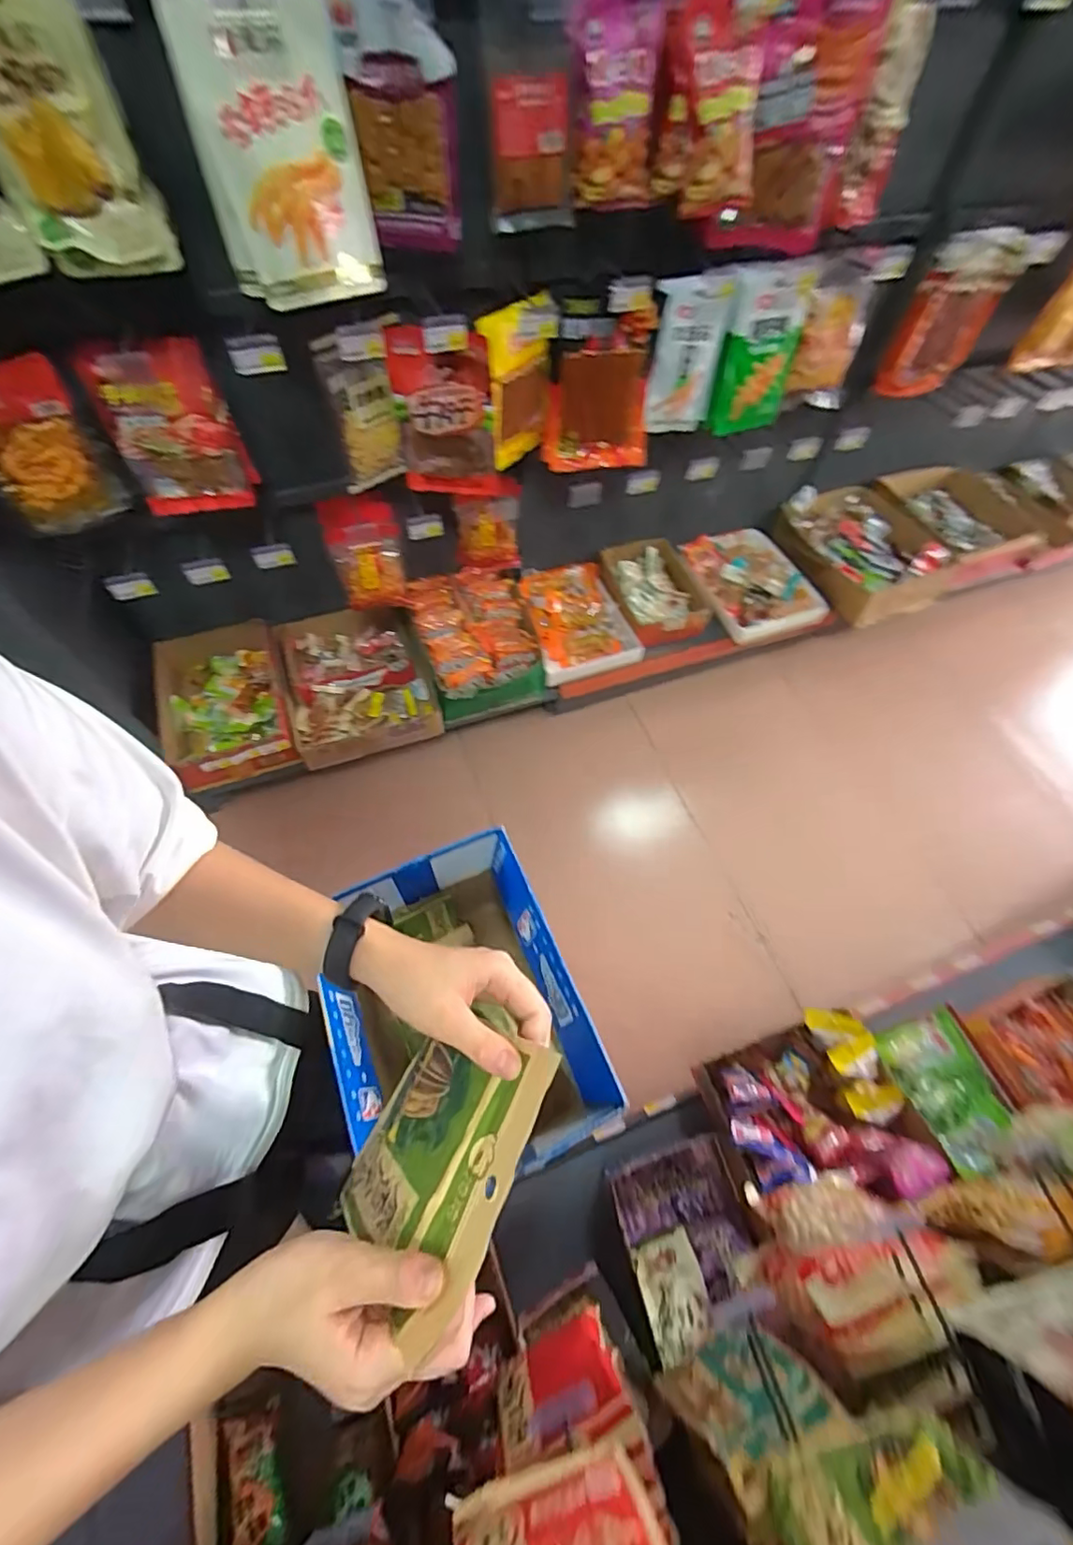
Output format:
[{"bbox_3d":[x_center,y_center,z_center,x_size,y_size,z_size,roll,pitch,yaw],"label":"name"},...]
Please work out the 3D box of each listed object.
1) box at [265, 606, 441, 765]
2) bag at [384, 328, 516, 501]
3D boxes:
[{"bbox_3d":[-0.439,-0.234,1.354,0.326,0.085,0.409,-19,63,-14],"label":"box"},{"bbox_3d":[-0.153,-0.615,0.979,0.184,0.266,0.055,6,60,0],"label":"bag"}]

